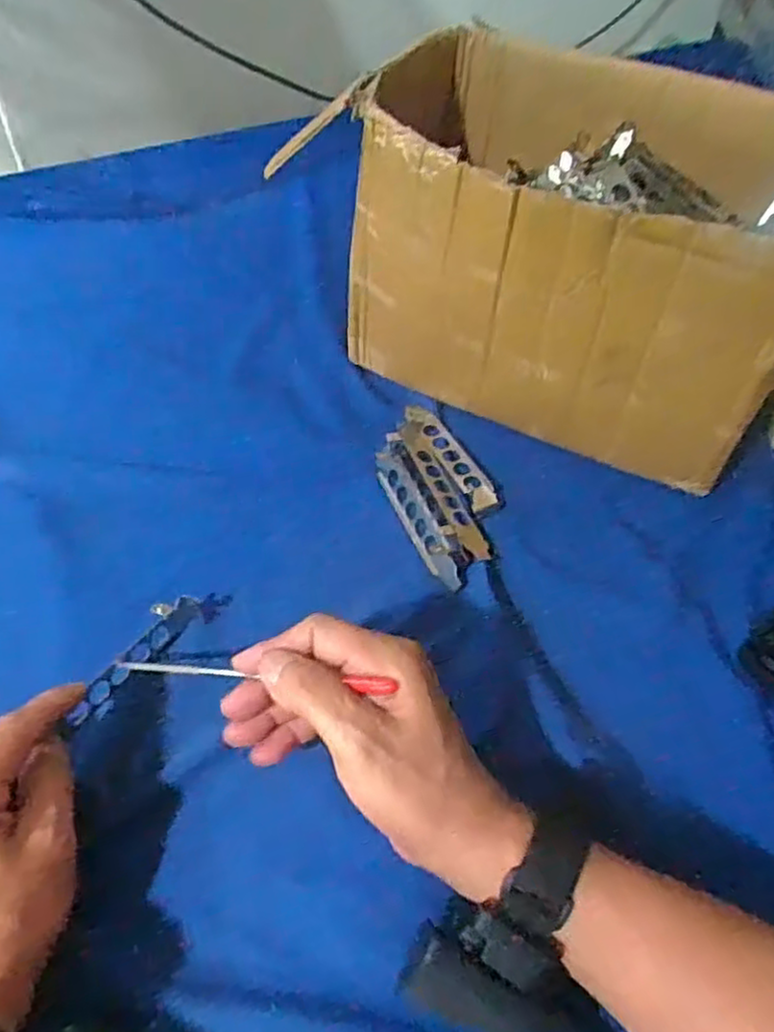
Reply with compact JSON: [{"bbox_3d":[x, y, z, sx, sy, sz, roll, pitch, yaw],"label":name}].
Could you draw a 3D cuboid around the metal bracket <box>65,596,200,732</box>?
[{"bbox_3d":[-0.143,0.078,0.404,0.021,0.009,0.095,28,51,17],"label":"metal bracket"}]

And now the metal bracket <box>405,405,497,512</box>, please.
[{"bbox_3d":[0.043,-0.046,0.521,0.021,0.013,0.108,-20,55,-19],"label":"metal bracket"}]

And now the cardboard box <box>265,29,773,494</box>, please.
[{"bbox_3d":[0.137,-0.181,0.517,0.313,0.194,0.210,20,53,12],"label":"cardboard box"}]

